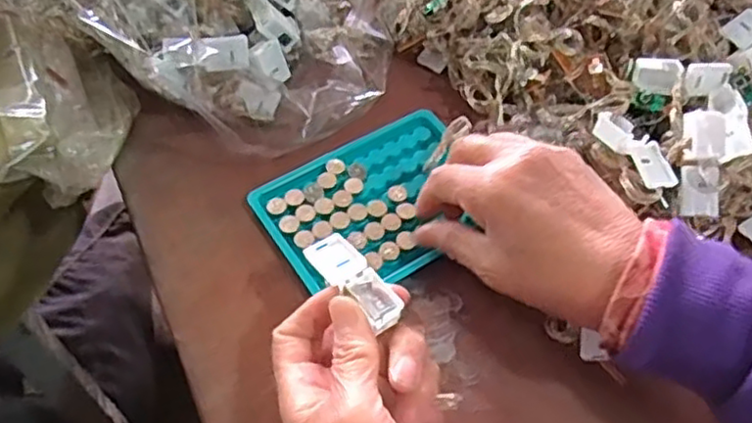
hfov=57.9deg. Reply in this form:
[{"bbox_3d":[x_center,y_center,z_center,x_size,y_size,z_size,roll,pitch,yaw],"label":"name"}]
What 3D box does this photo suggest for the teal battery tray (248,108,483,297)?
[{"bbox_3d":[0.002,-0.007,0.396,0.127,0.011,0.096,-27,62,-20],"label":"teal battery tray"}]

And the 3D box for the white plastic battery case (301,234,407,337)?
[{"bbox_3d":[-0.010,0.030,0.308,0.019,0.008,0.057,-33,52,-23],"label":"white plastic battery case"}]

